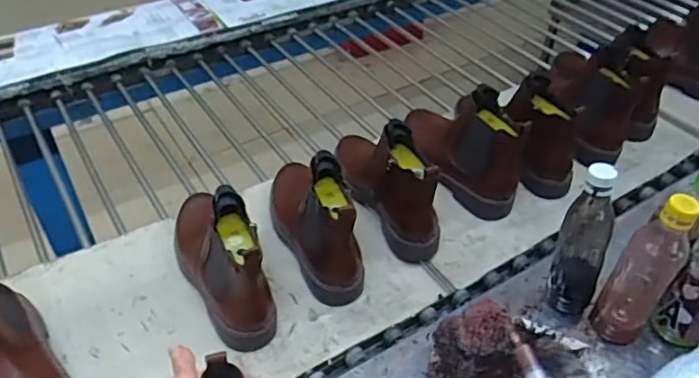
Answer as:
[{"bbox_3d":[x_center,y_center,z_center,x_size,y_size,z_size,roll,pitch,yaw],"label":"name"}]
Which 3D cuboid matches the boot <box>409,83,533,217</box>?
[{"bbox_3d":[0.196,-0.092,0.921,0.109,0.173,0.260,-12,45,-12],"label":"boot"}]

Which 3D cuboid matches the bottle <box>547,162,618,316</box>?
[{"bbox_3d":[0.285,0.066,0.685,0.061,0.227,0.073,20,47,20],"label":"bottle"}]

